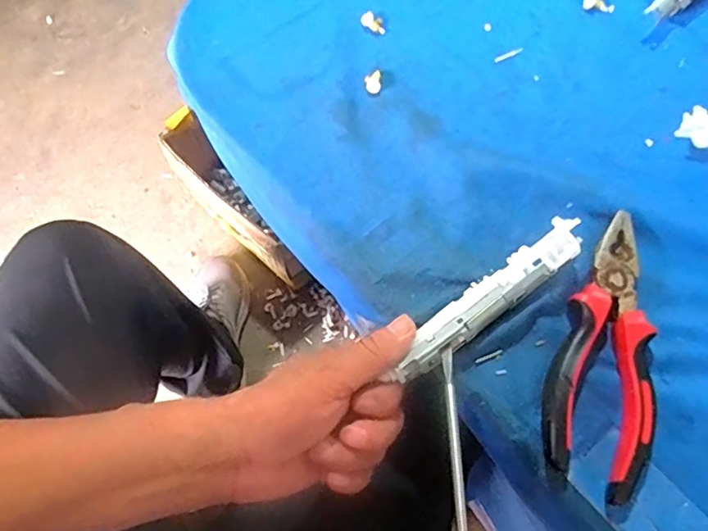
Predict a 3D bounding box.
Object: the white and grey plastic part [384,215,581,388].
[{"bbox_3d":[0.080,0.019,0.331,0.134,0.012,0.024,-37,72,-8],"label":"white and grey plastic part"}]

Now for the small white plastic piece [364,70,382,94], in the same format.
[{"bbox_3d":[0.014,-0.134,0.410,0.012,0.005,0.020,-4,68,0],"label":"small white plastic piece"}]

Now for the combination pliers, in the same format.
[{"bbox_3d":[0.147,0.047,0.327,0.055,0.018,0.157,15,70,8],"label":"combination pliers"}]

